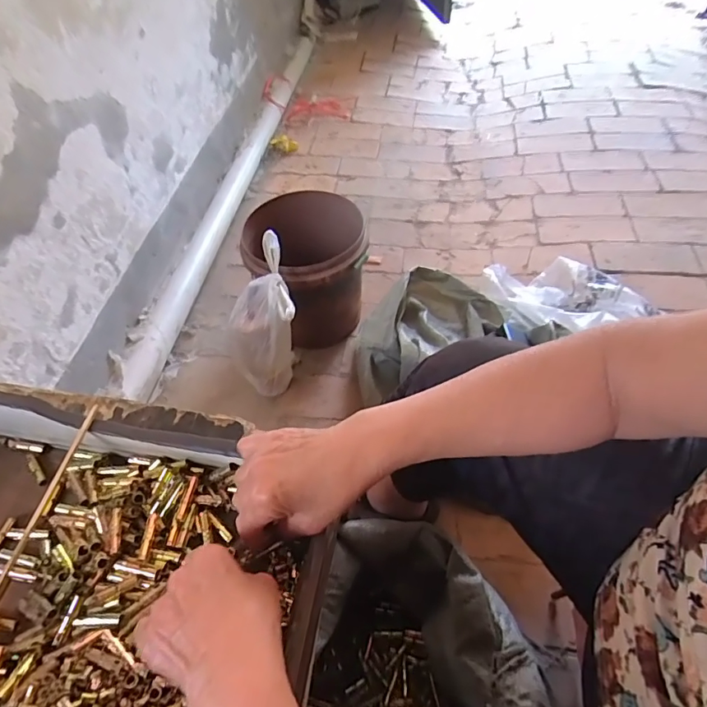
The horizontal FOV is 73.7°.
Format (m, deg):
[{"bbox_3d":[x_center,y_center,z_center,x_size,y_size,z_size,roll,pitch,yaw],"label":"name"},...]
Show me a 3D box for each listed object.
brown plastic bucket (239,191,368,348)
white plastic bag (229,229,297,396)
[{"bbox_3d":[-0.098,-0.195,1.099,0.249,0.273,0.296,-7,51,-2],"label":"brown plastic bucket"},{"bbox_3d":[-0.176,-0.041,0.933,0.138,0.320,0.129,-16,52,-9],"label":"white plastic bag"}]

